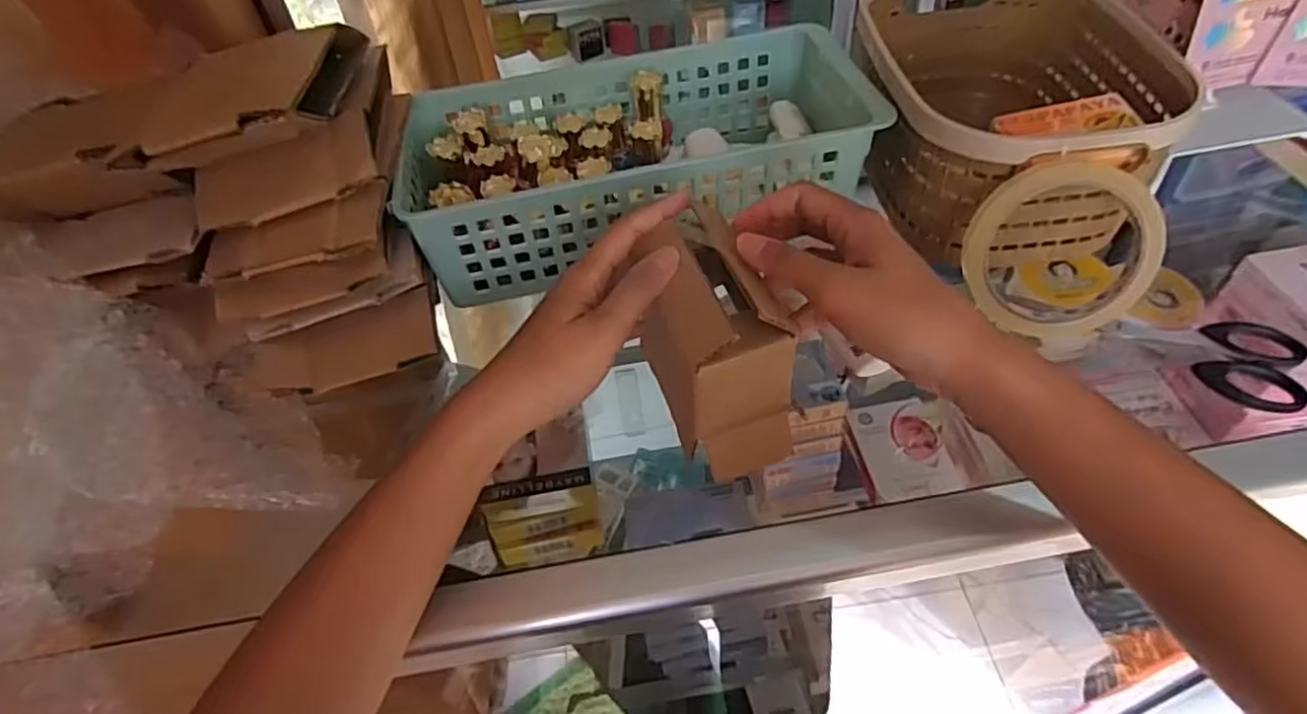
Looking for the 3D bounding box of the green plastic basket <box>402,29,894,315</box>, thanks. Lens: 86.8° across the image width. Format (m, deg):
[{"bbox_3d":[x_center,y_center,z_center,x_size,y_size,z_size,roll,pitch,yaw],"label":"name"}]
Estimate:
[{"bbox_3d":[-0.013,-0.137,0.466,0.290,0.076,0.138,-11,50,-4],"label":"green plastic basket"}]

